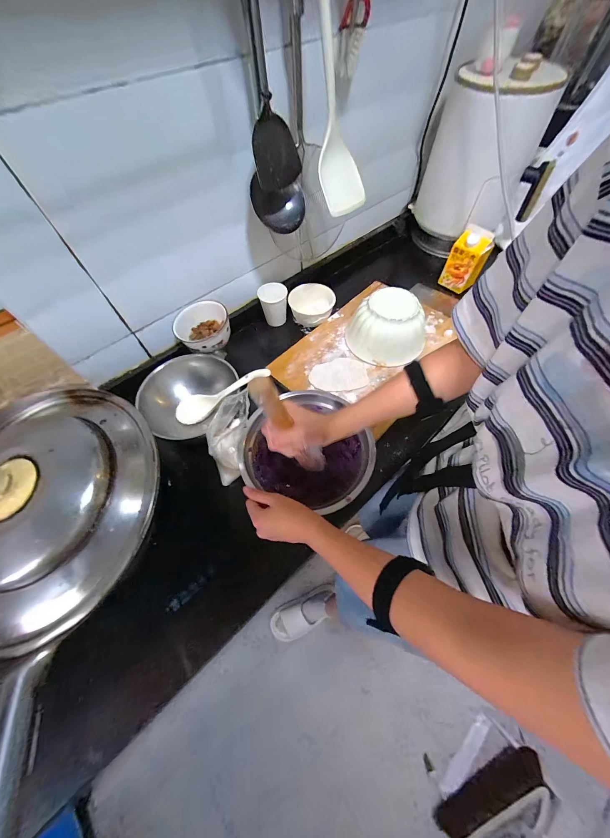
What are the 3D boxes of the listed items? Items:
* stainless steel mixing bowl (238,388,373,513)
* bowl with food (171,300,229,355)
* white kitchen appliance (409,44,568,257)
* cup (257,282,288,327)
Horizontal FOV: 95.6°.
[{"bbox_3d":[0.014,0.054,0.514,0.212,0.085,0.209,-1,61,1],"label":"stainless steel mixing bowl"},{"bbox_3d":[-0.222,-0.193,0.600,0.119,0.054,0.117,-1,61,1],"label":"bowl with food"},{"bbox_3d":[0.464,-0.681,0.758,0.236,0.369,0.229,-17,62,-7],"label":"white kitchen appliance"},{"bbox_3d":[-0.078,-0.293,0.711,0.069,0.088,0.063,-1,61,1],"label":"cup"}]

